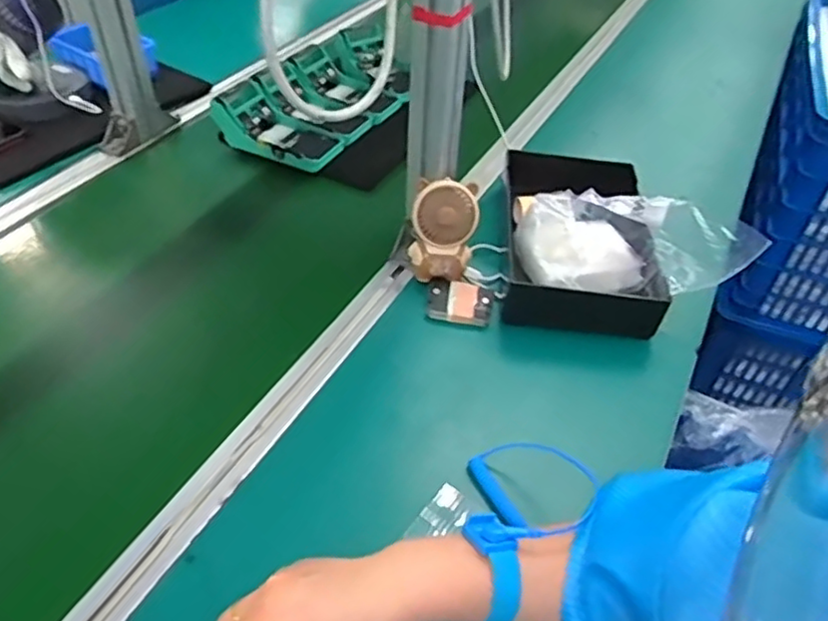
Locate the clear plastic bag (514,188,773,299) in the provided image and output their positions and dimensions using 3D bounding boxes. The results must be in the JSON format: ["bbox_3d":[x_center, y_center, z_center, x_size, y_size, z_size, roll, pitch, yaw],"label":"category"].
[{"bbox_3d":[0.228,-0.073,0.689,0.224,0.081,0.135,6,45,2],"label":"clear plastic bag"}]

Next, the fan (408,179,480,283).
[{"bbox_3d":[0.030,-0.077,0.681,0.066,0.100,0.059,7,45,2],"label":"fan"}]

